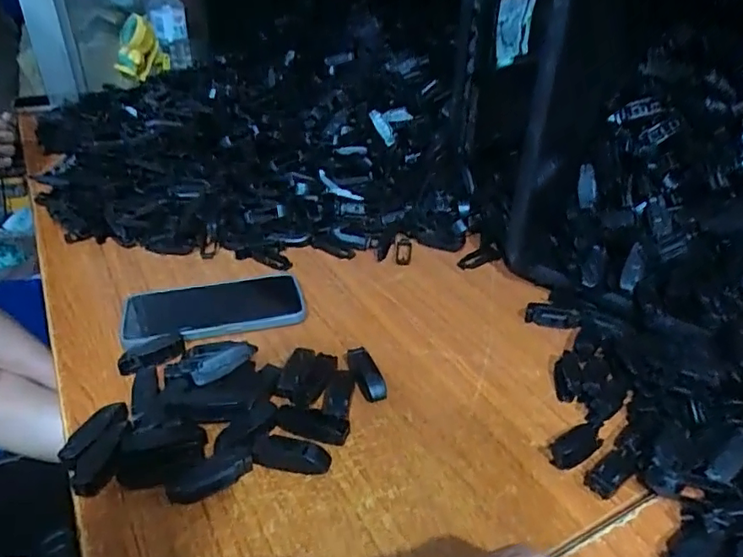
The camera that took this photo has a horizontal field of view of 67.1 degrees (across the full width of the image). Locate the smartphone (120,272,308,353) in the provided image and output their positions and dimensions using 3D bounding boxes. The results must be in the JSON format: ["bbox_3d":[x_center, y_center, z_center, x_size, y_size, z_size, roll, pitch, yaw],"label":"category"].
[{"bbox_3d":[-0.148,0.027,0.530,0.162,0.014,0.082,-10,35,-18],"label":"smartphone"}]

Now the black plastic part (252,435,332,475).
[{"bbox_3d":[-0.054,0.123,0.392,0.052,0.011,0.023,8,33,8],"label":"black plastic part"}]

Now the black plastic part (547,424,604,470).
[{"bbox_3d":[0.148,0.122,0.407,0.046,0.013,0.022,-19,39,-30],"label":"black plastic part"}]

